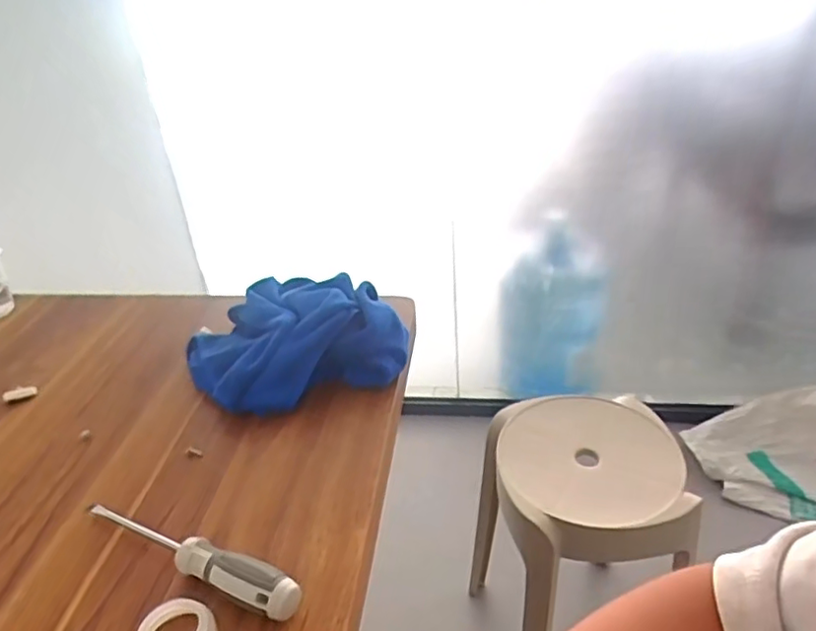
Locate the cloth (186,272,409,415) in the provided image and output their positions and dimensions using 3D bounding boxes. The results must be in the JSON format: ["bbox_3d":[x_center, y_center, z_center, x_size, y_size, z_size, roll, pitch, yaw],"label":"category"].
[{"bbox_3d":[-0.110,0.017,0.586,0.205,0.065,0.158,-11,32,-11],"label":"cloth"}]

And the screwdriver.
[{"bbox_3d":[-0.151,0.155,0.400,0.186,0.029,0.023,12,36,25],"label":"screwdriver"}]

